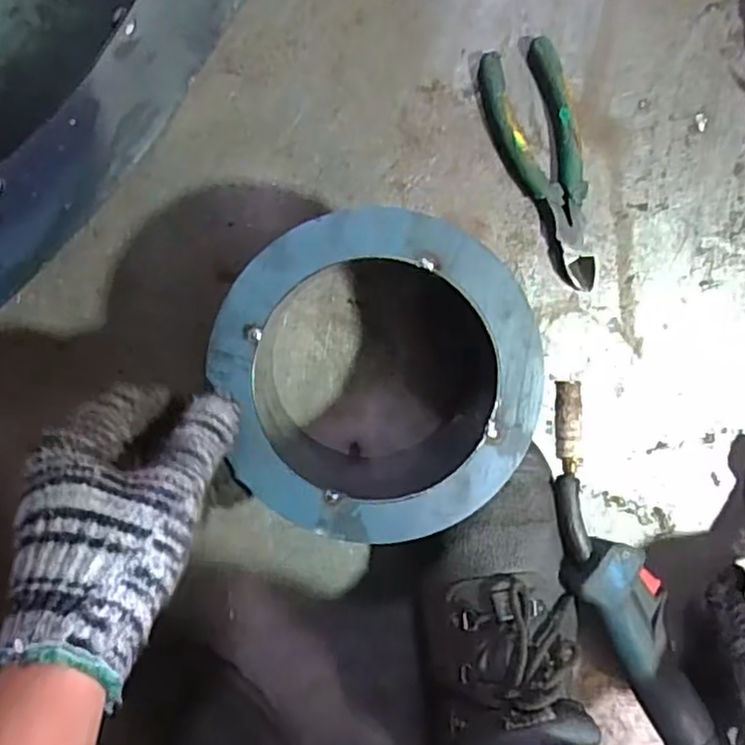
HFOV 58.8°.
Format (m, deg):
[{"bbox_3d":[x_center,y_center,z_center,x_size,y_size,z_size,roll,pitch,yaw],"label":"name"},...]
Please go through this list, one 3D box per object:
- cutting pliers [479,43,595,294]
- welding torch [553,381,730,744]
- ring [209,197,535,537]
[{"bbox_3d":[0.122,-0.138,0.452,0.053,0.014,0.165,-22,99,0],"label":"cutting pliers"},{"bbox_3d":[0.164,0.144,0.438,0.057,0.037,0.265,-24,96,1],"label":"welding torch"},{"bbox_3d":[0.002,-0.003,0.419,0.174,0.101,0.181,0,98,-3],"label":"ring"}]

